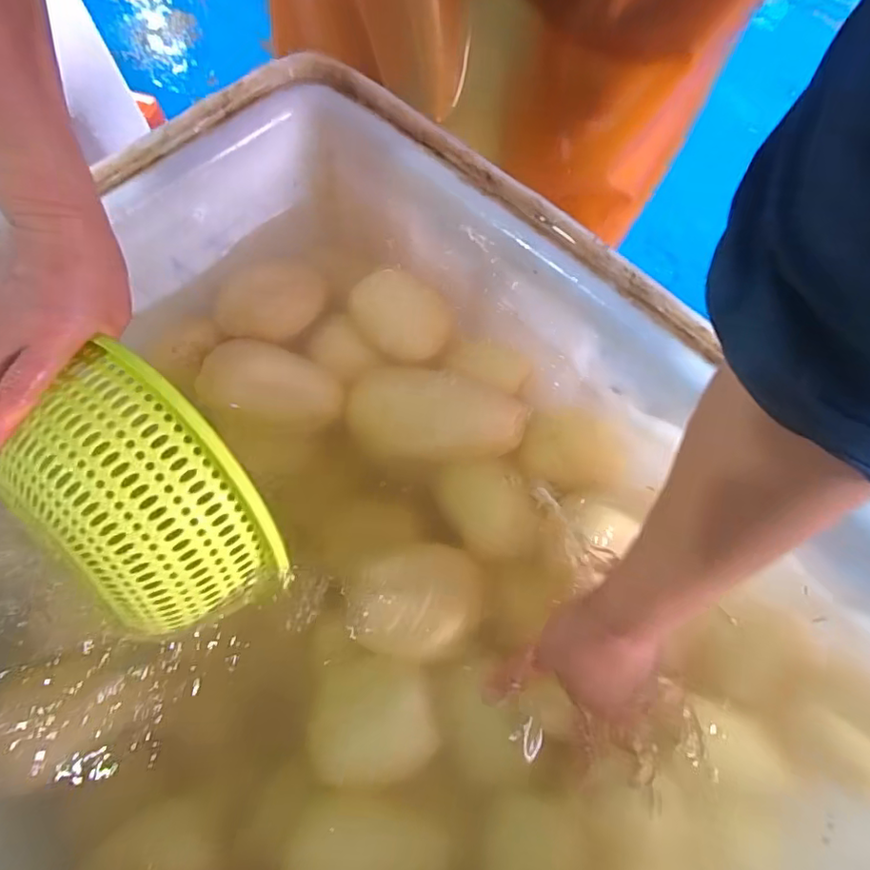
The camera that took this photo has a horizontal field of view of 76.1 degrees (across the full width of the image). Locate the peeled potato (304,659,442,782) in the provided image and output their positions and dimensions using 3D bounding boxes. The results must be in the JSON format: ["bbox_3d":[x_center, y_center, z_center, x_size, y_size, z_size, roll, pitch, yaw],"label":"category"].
[{"bbox_3d":[-0.048,0.212,0.411,0.091,0.053,0.085,0,69,-1],"label":"peeled potato"}]

